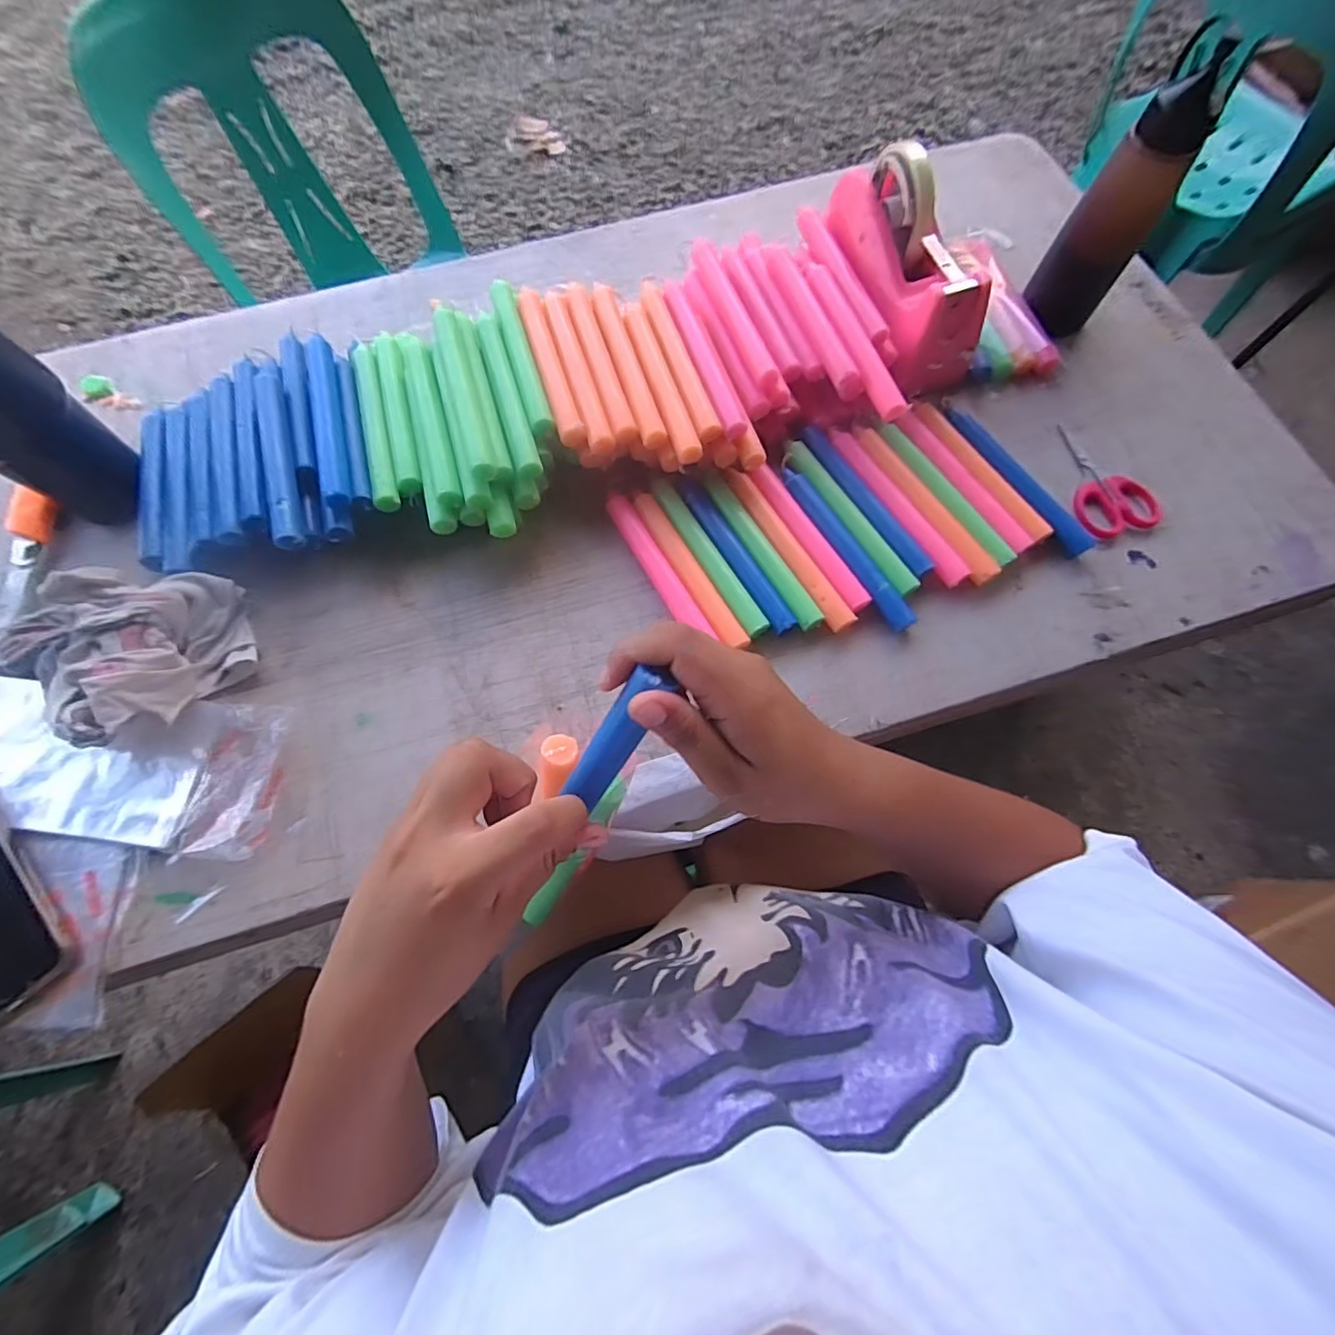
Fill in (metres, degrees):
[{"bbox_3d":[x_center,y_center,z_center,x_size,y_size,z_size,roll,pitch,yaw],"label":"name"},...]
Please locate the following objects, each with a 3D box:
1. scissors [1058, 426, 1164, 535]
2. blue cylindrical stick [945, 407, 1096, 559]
[{"bbox_3d":[0.358,-0.159,0.475,0.062,0.008,0.109,-17,71,-5],"label":"scissors"},{"bbox_3d":[0.281,-0.153,0.465,0.016,0.017,0.159,-29,73,-9],"label":"blue cylindrical stick"}]

